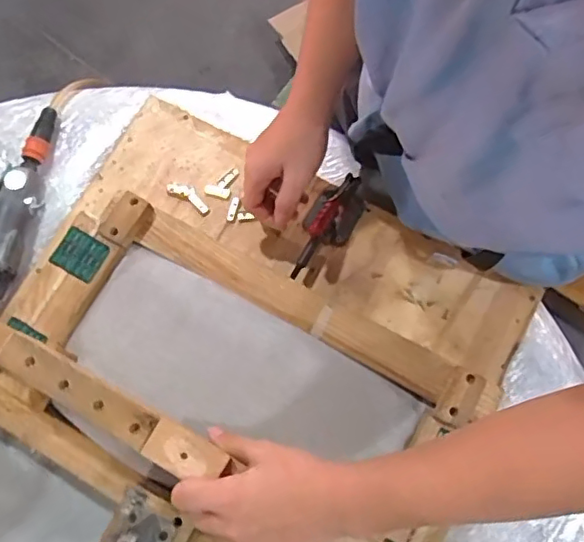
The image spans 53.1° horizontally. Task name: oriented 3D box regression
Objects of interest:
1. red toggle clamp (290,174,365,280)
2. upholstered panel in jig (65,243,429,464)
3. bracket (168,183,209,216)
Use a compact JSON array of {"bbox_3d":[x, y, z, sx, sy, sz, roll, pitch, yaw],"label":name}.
[{"bbox_3d":[0.038,-0.053,0.651,0.055,0.069,0.141,32,79,8],"label":"red toggle clamp"},{"bbox_3d":[-0.051,0.104,0.597,0.350,0.036,0.136,27,76,7],"label":"upholstered panel in jig"},{"bbox_3d":[-0.124,-0.091,0.705,0.058,0.005,0.020,31,77,8],"label":"bracket"}]

